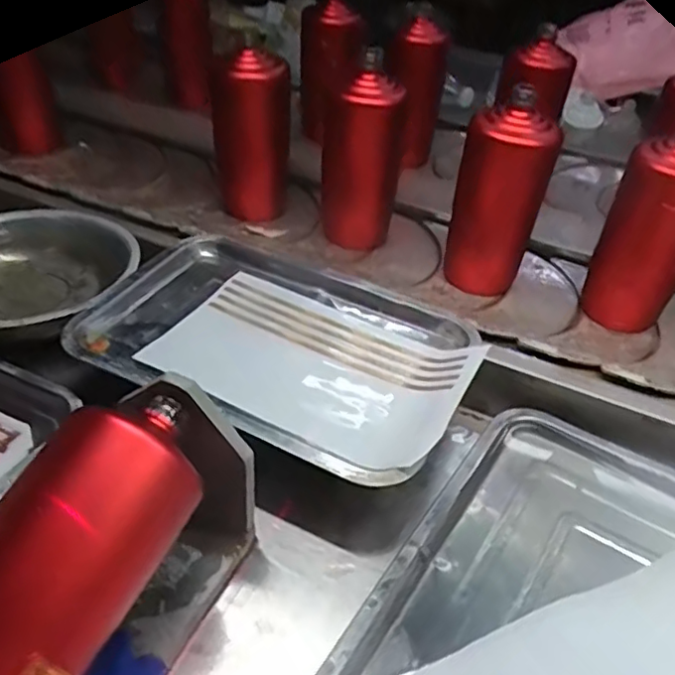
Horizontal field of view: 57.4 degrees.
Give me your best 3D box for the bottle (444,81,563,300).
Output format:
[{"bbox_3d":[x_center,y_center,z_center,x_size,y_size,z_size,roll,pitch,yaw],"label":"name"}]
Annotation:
[{"bbox_3d":[0.162,-0.141,0.617,0.068,0.180,0.076,-26,47,-32],"label":"bottle"}]

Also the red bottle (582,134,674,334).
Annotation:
[{"bbox_3d":[0.292,-0.096,0.575,0.065,0.187,0.067,-4,39,-9],"label":"red bottle"}]

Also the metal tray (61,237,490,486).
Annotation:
[{"bbox_3d":[-0.047,0.010,0.522,0.312,0.045,0.211,19,41,18],"label":"metal tray"}]

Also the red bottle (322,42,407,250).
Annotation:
[{"bbox_3d":[0.023,-0.188,0.663,0.081,0.177,0.073,9,39,6],"label":"red bottle"}]

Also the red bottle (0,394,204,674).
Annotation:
[{"bbox_3d":[-0.134,0.108,0.296,0.064,0.061,0.185,19,56,18],"label":"red bottle"}]

